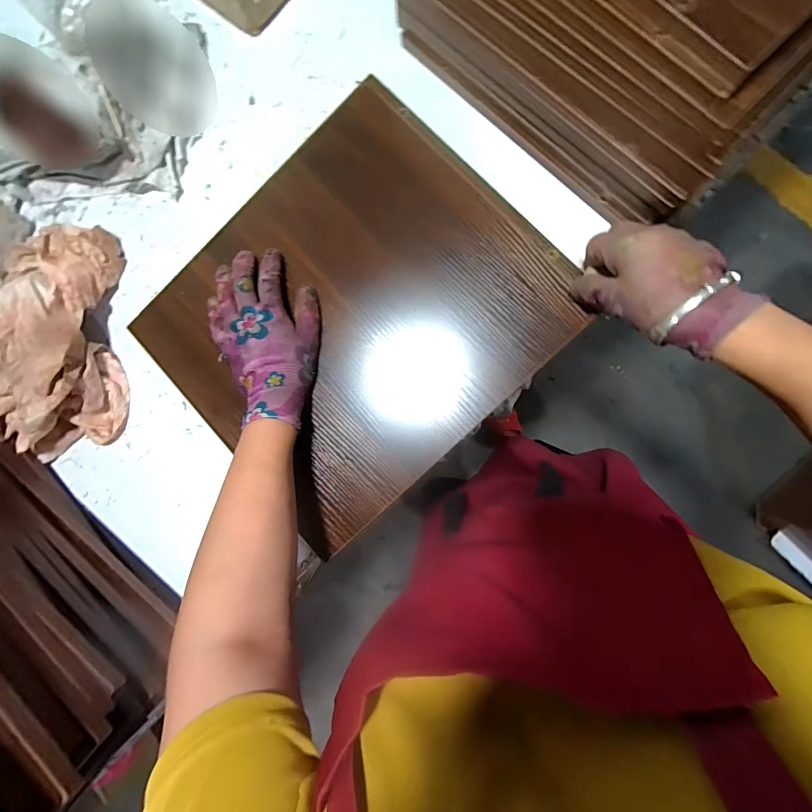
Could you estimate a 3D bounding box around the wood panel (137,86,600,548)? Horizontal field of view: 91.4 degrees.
[{"bbox_3d":[-0.055,-0.101,0.426,0.386,0.017,0.355,-45,83,4],"label":"wood panel"}]

